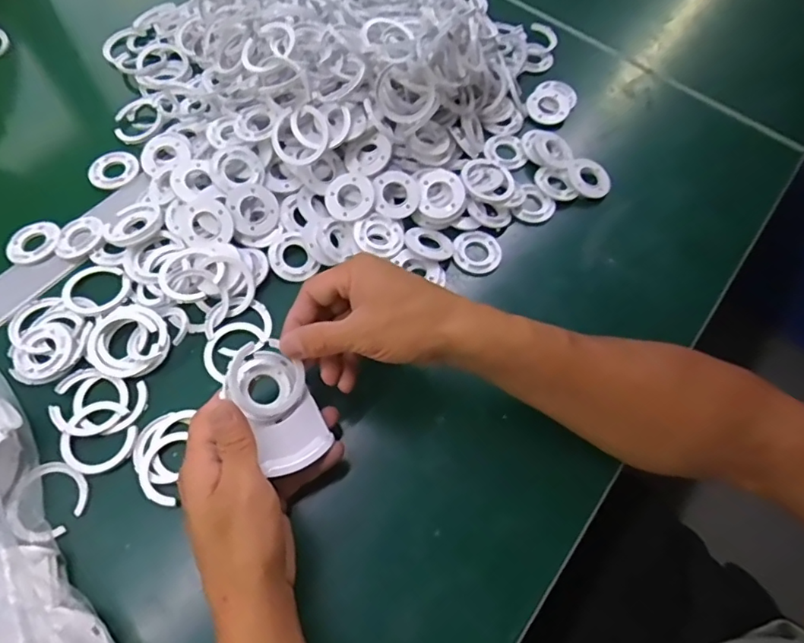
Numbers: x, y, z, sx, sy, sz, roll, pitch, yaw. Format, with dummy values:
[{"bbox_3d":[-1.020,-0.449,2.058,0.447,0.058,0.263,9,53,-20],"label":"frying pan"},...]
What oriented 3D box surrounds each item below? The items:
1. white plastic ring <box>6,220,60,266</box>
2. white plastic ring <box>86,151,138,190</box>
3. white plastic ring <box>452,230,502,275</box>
[{"bbox_3d":[-0.315,-0.068,0.455,0.043,0.005,0.039,-30,68,-17],"label":"white plastic ring"},{"bbox_3d":[-0.270,-0.142,0.497,0.044,0.006,0.045,1,63,-2],"label":"white plastic ring"},{"bbox_3d":[0.068,-0.063,0.476,0.043,0.004,0.043,1,63,-2],"label":"white plastic ring"}]

